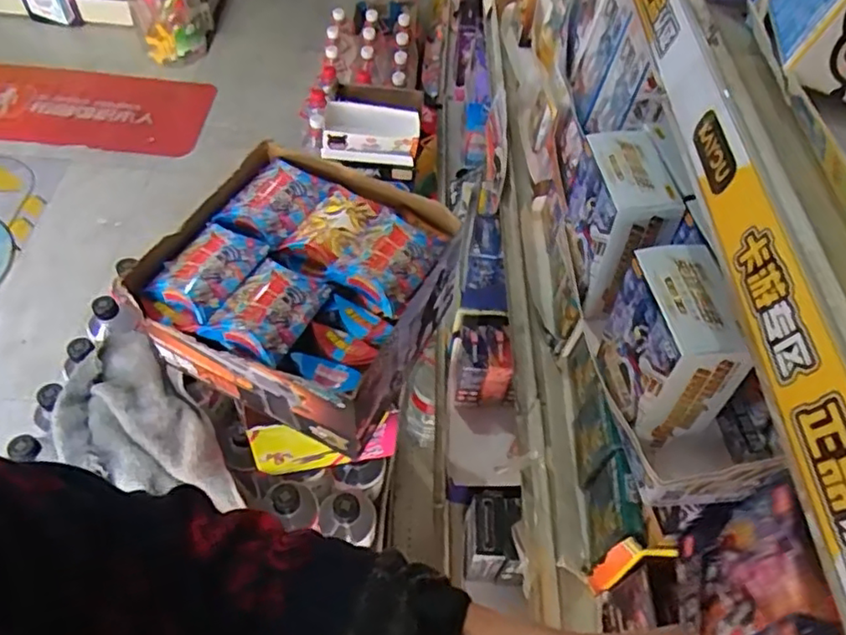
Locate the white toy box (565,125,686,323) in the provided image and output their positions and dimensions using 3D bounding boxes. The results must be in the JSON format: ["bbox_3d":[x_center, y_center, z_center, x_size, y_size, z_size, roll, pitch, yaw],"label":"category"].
[{"bbox_3d":[0.124,-0.057,0.409,0.044,0.095,0.085,-3,54,-8],"label":"white toy box"}]

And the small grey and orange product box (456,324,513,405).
[{"bbox_3d":[0.086,0.066,0.897,0.077,0.100,0.086,7,54,0],"label":"small grey and orange product box"}]

